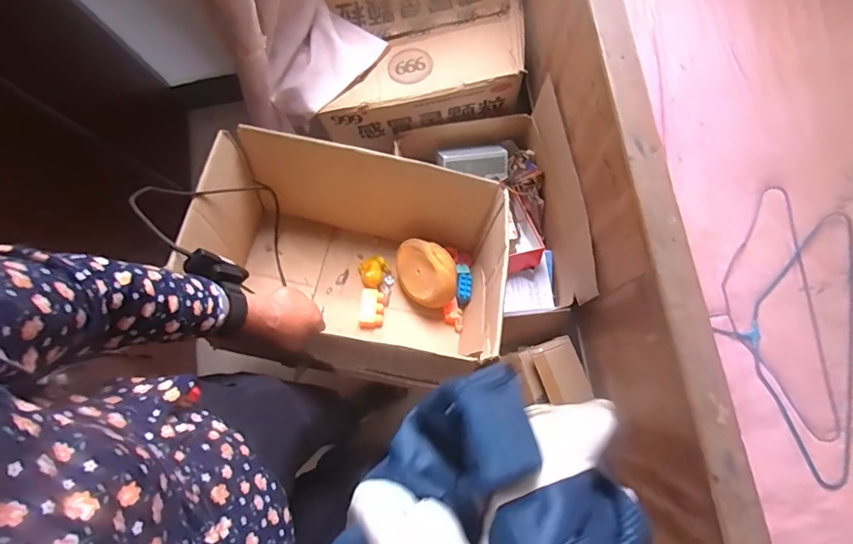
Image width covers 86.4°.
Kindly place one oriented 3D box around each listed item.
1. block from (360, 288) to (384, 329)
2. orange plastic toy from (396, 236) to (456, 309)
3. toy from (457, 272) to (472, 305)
[{"bbox_3d":[-0.113,0.074,0.939,0.048,0.029,0.085,-2,81,-6],"label":"block"},{"bbox_3d":[-0.002,-0.001,0.916,0.133,0.064,0.153,-27,74,34],"label":"orange plastic toy"},{"bbox_3d":[0.079,0.033,0.942,0.027,0.019,0.065,6,81,-5],"label":"toy"}]

